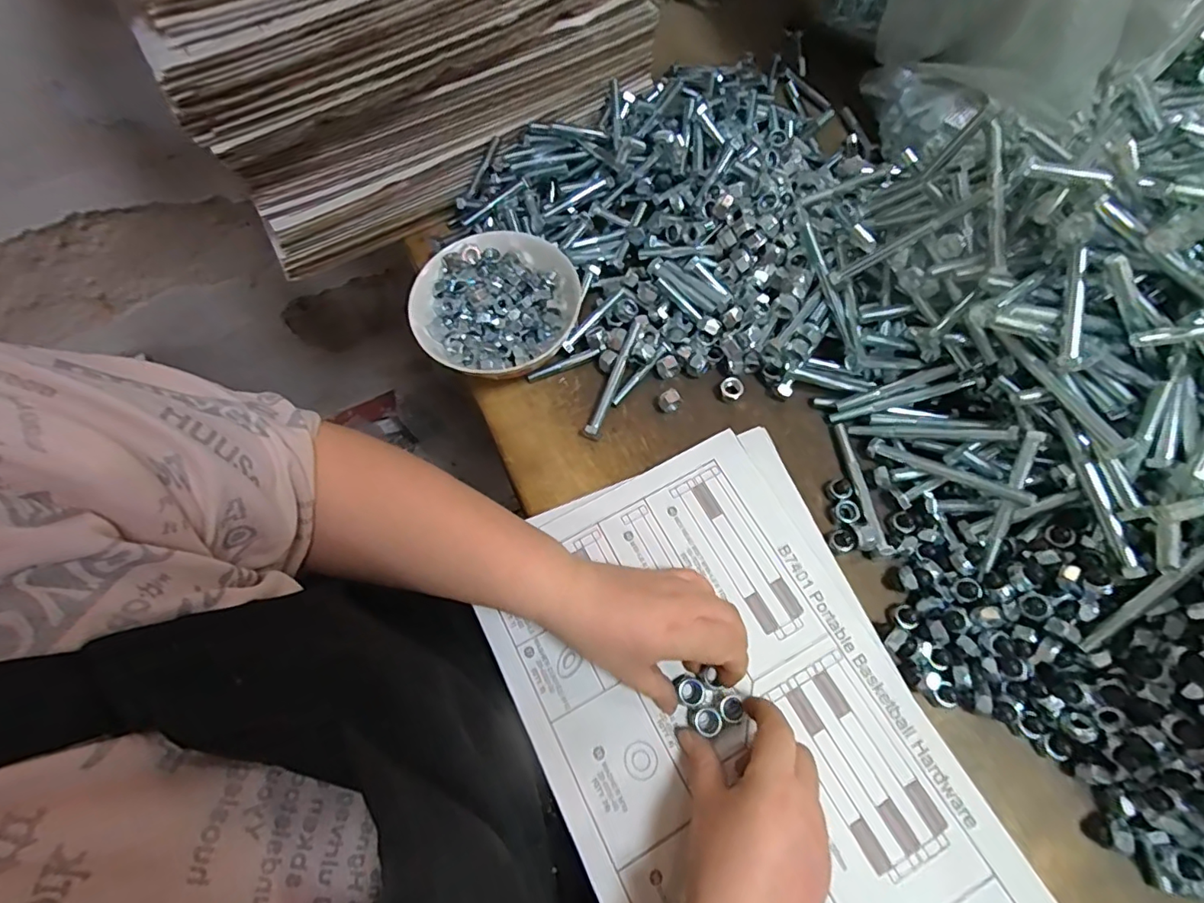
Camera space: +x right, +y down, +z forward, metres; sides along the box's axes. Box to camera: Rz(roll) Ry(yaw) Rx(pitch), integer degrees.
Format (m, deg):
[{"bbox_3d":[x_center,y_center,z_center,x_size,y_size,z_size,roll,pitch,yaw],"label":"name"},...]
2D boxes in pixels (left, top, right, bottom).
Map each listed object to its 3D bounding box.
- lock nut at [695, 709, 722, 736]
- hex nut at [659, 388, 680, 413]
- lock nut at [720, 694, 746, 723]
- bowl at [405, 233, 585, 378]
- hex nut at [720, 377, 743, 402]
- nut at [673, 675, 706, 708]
[{"bbox_3d":[0.066,0.167,0.331,0.015,0.008,0.015,-28,70,-10],"label":"lock nut"},{"bbox_3d":[0.054,-0.040,0.429,0.014,0.016,0.014,-27,69,-10],"label":"hex nut"},{"bbox_3d":[0.080,0.162,0.335,0.014,0.010,0.016,-10,67,-3],"label":"lock nut"},{"bbox_3d":[-0.085,-0.114,0.435,0.120,0.044,0.134,12,68,6],"label":"bowl"},{"bbox_3d":[0.105,-0.051,0.432,0.018,0.009,0.019,20,69,9],"label":"hex nut"},{"bbox_3d":[0.056,0.153,0.341,0.017,0.009,0.019,-18,68,-6],"label":"nut"}]

